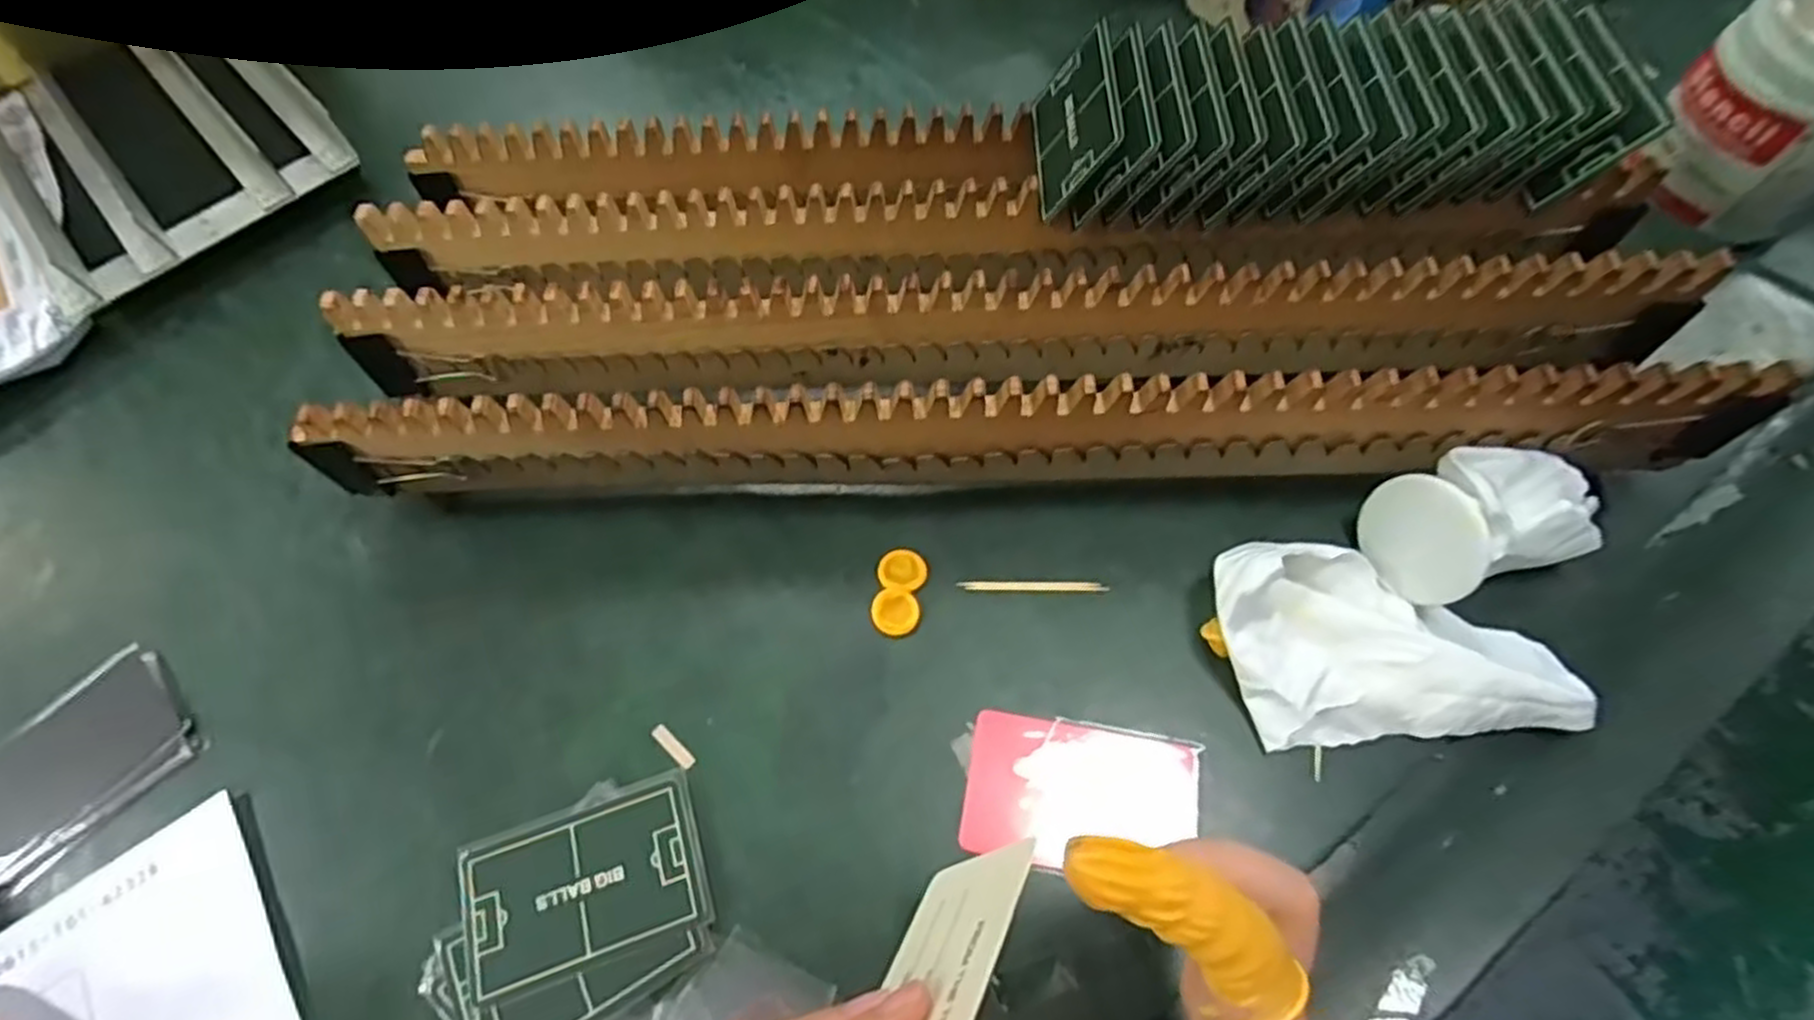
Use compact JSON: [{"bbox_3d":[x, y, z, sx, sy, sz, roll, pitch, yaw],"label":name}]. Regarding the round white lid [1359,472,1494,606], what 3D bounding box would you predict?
[{"bbox_3d":[0.211,0.011,0.325,0.005,0.046,0.051,-13,61,-32],"label":"round white lid"}]

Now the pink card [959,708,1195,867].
[{"bbox_3d":[0.067,0.110,0.308,0.087,0.004,0.052,7,62,8],"label":"pink card"}]

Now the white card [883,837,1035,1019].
[{"bbox_3d":[0.009,0.127,0.217,0.005,0.048,0.084,44,37,-5],"label":"white card"}]

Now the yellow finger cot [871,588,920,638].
[{"bbox_3d":[-0.005,0.044,0.345,0.020,0.004,0.020,-2,62,3],"label":"yellow finger cot"}]

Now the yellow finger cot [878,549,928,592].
[{"bbox_3d":[-0.002,0.026,0.353,0.021,0.004,0.020,-2,62,3],"label":"yellow finger cot"}]

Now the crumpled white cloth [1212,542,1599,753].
[{"bbox_3d":[0.195,0.049,0.314,0.136,0.042,0.073,-5,61,1],"label":"crumpled white cloth"}]

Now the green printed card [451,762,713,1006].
[{"bbox_3d":[-0.121,0.139,0.299,0.087,0.005,0.057,-18,63,-7],"label":"green printed card"}]

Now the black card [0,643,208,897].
[{"bbox_3d":[-0.353,0.109,0.330,0.062,0.009,0.093,40,71,22],"label":"black card"}]

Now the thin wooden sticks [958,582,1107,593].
[{"bbox_3d":[0.056,0.033,0.350,0.064,0.004,0.005,0,62,4],"label":"thin wooden sticks"}]

